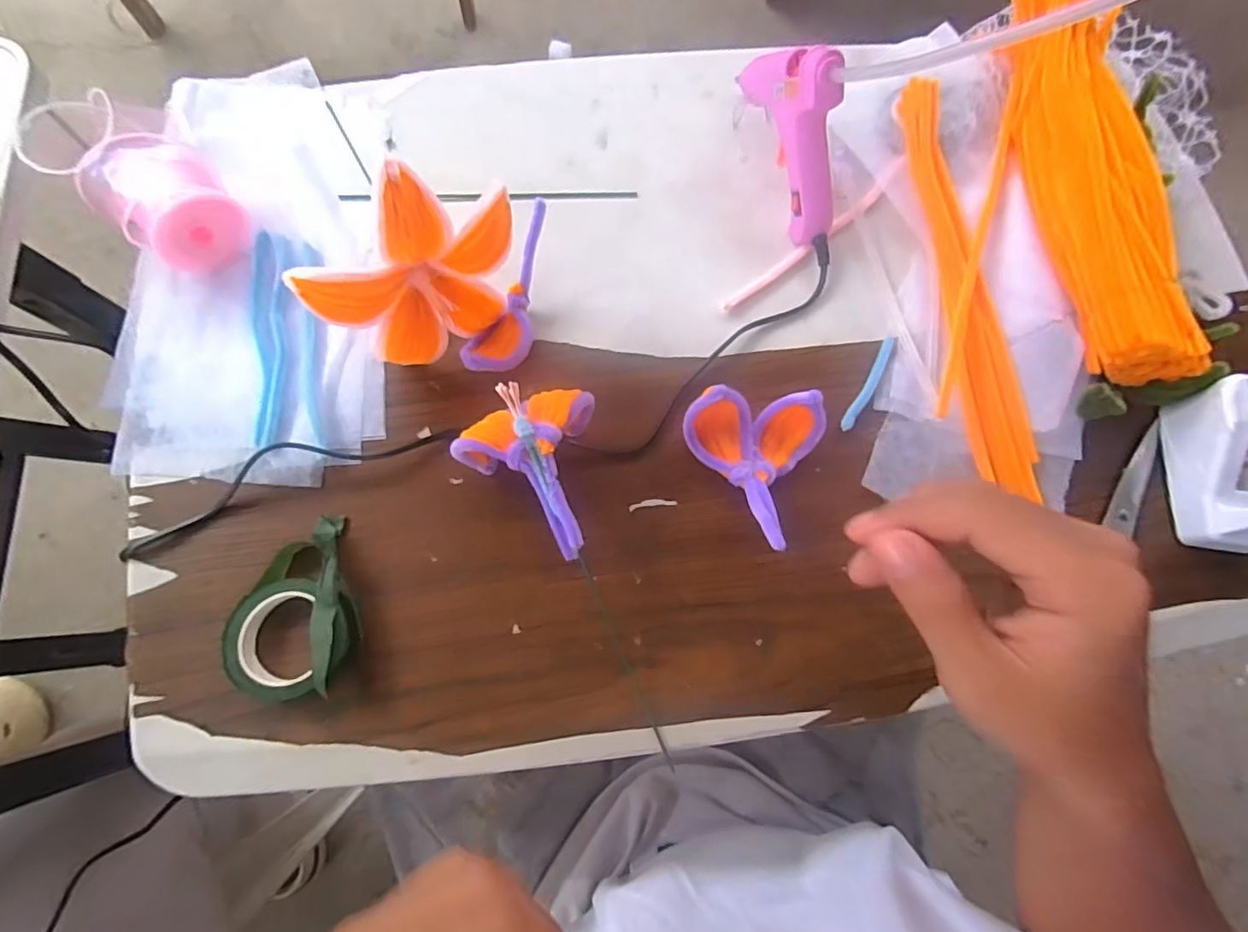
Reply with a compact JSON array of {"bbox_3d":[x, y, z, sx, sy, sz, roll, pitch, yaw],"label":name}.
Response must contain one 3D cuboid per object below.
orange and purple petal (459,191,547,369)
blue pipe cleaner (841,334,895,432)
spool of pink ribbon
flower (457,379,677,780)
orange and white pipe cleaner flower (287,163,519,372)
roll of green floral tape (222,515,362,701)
[{"bbox_3d":[-0.064,-0.102,0.342,0.030,0.037,0.107,27,77,4],"label":"orange and purple petal"},{"bbox_3d":[0.163,-0.055,0.367,0.010,0.006,0.077,31,77,5],"label":"blue pipe cleaner"},{"bbox_3d":[-0.283,-0.164,0.346,0.083,0.042,0.066,41,77,7],"label":"spool of pink ribbon"},{"bbox_3d":[-0.025,0.056,0.323,0.082,0.059,0.215,-22,95,-5],"label":"flower"},{"bbox_3d":[-0.106,-0.106,0.307,0.105,0.100,0.029,-43,66,15],"label":"orange and white pipe cleaner flower"},{"bbox_3d":[-0.179,0.076,0.305,0.064,0.014,0.093,-6,77,-4],"label":"roll of green floral tape"}]

